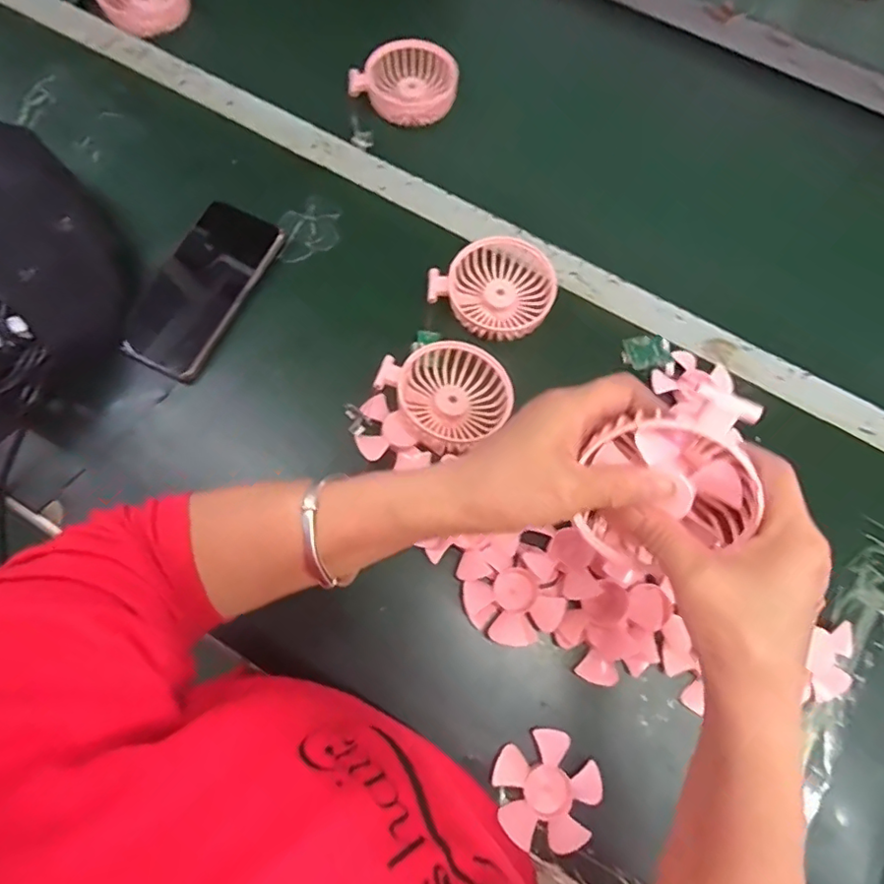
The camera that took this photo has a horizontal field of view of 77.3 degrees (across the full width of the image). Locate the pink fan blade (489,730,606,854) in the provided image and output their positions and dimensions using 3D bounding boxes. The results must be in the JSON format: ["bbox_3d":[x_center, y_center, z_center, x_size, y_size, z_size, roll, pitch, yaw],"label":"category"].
[{"bbox_3d":[0.071,0.239,0.377,0.070,0.014,0.070,0,71,-1],"label":"pink fan blade"}]

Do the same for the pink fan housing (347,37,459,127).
[{"bbox_3d":[-0.037,-0.377,0.576,0.103,0.034,0.077,10,71,2],"label":"pink fan housing"}]

